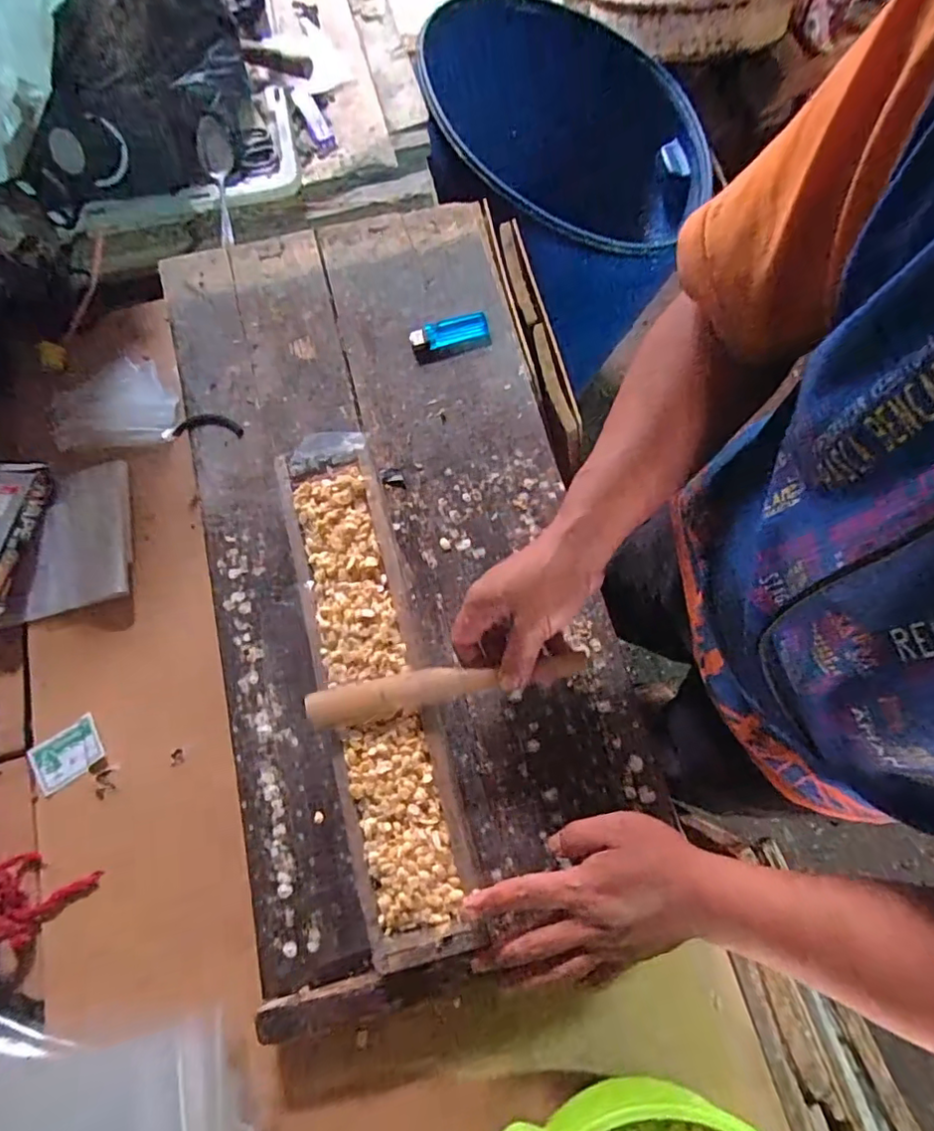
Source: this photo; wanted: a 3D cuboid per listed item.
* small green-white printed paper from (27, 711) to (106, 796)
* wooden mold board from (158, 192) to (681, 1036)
[{"bbox_3d":[-0.362,0.171,0.519,0.064,0.005,0.047,-30,75,-7],"label":"small green-white printed paper"},{"bbox_3d":[-0.073,-0.033,0.530,0.367,0.052,0.719,-10,72,-2],"label":"wooden mold board"}]

